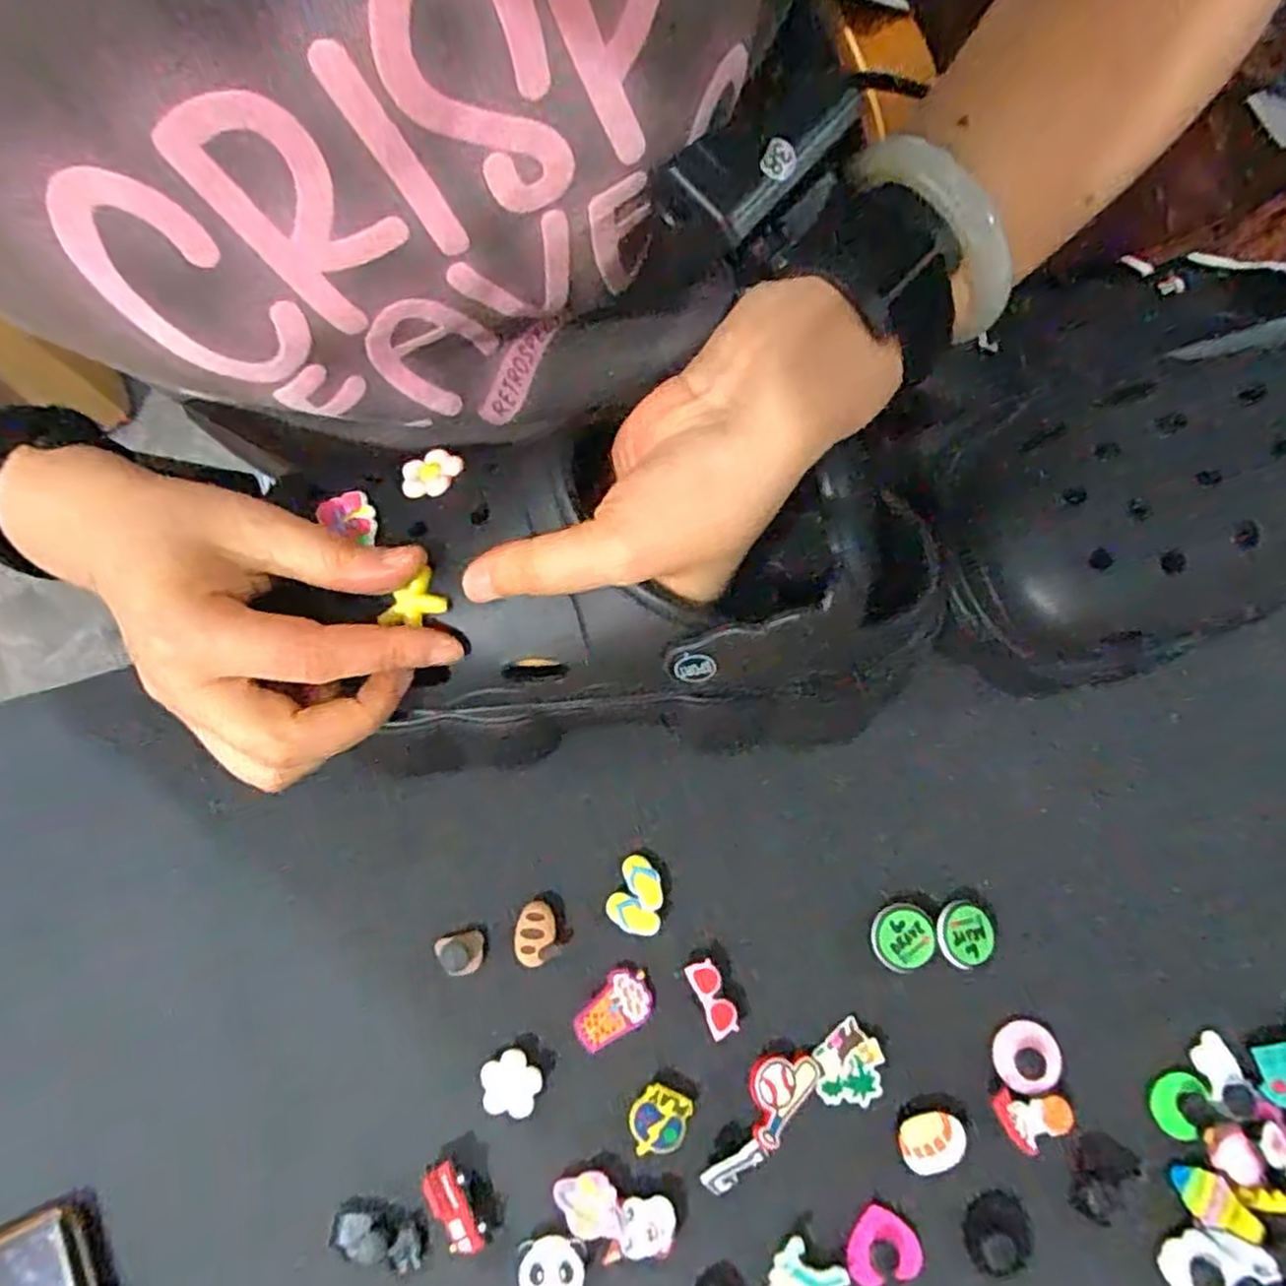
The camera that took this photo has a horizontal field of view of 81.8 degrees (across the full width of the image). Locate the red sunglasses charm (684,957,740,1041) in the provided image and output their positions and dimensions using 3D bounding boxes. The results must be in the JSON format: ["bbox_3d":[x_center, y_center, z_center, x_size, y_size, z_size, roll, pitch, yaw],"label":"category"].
[{"bbox_3d":[0.028,0.144,0.302,0.013,0.009,0.029,-23,79,-5],"label":"red sunglasses charm"}]

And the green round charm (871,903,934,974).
[{"bbox_3d":[0.107,0.122,0.307,0.022,0.008,0.026,10,78,2],"label":"green round charm"}]

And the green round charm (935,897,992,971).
[{"bbox_3d":[0.133,0.120,0.307,0.022,0.008,0.025,30,80,6],"label":"green round charm"}]

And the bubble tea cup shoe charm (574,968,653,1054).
[{"bbox_3d":[-0.012,0.147,0.298,0.034,0.004,0.021,-27,73,-24],"label":"bubble tea cup shoe charm"}]

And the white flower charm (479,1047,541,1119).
[{"bbox_3d":[-0.052,0.174,0.293,0.023,0.005,0.023,0,78,0],"label":"white flower charm"}]

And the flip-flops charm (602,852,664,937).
[{"bbox_3d":[-0.003,0.105,0.310,0.022,0.009,0.030,8,78,1],"label":"flip-flops charm"}]

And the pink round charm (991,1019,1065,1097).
[{"bbox_3d":[0.155,0.167,0.299,0.026,0.007,0.025,0,78,0],"label":"pink round charm"}]

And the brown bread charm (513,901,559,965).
[{"bbox_3d":[-0.044,0.119,0.306,0.017,0.009,0.024,-8,78,-2],"label":"brown bread charm"}]

